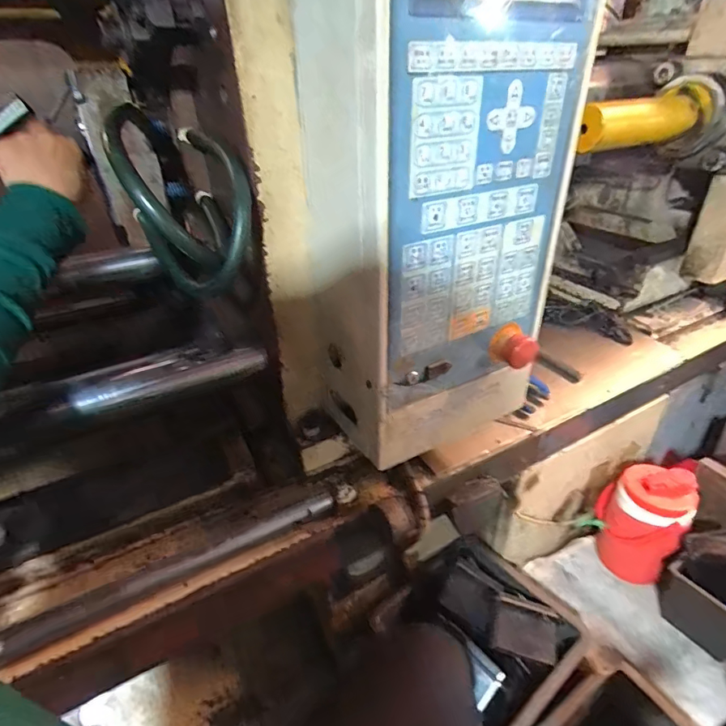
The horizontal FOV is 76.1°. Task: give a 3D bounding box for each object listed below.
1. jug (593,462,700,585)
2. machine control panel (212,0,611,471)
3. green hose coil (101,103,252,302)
[{"bbox_3d":[0.500,0.289,0.845,0.132,0.223,0.102,23,40,34],"label":"jug"},{"bbox_3d":[0.050,-0.173,0.467,0.253,0.532,0.208,-25,39,-32],"label":"machine control panel"},{"bbox_3d":[-0.157,-0.137,0.425,0.106,0.152,0.073,-9,33,-11],"label":"green hose coil"}]

